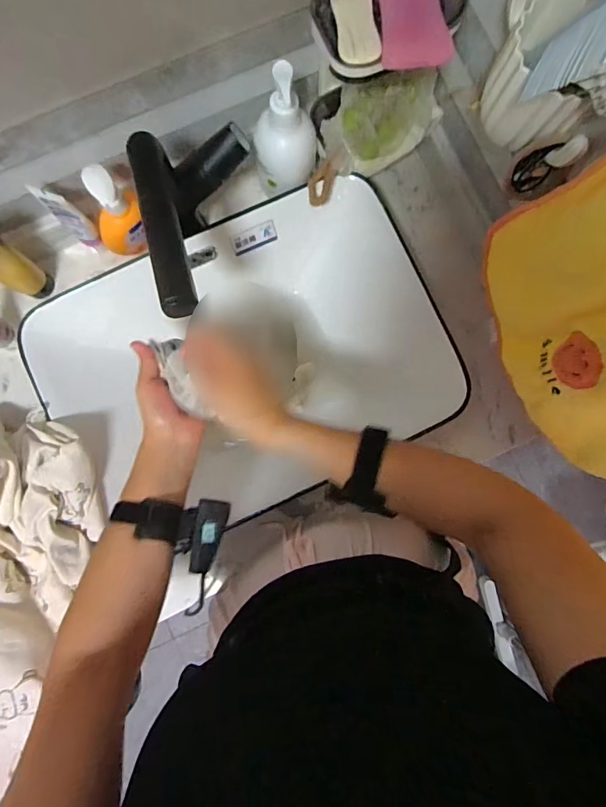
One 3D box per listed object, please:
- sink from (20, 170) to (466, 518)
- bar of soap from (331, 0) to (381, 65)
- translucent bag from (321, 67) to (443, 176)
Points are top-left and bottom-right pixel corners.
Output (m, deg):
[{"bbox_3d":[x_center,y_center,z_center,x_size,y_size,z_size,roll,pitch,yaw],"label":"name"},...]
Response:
[{"bbox_3d":[-0.060,-0.059,0.589,0.500,0.121,0.331,-22,86,-4],"label":"sink"},{"bbox_3d":[0.047,-0.336,0.391,0.035,0.013,0.079,-8,85,-3],"label":"bar of soap"},{"bbox_3d":[0.086,-0.328,0.505,0.132,0.064,0.086,-22,86,-4],"label":"translucent bag"}]

